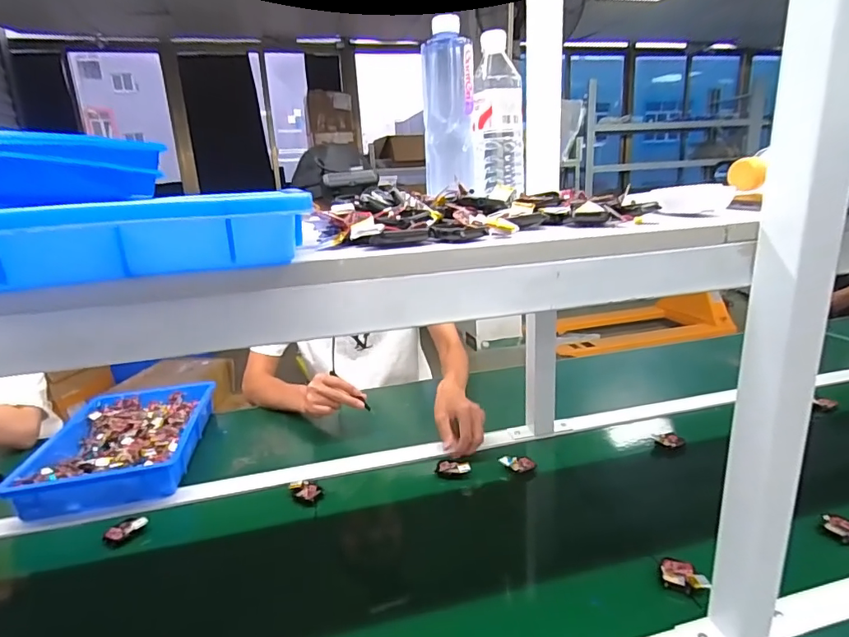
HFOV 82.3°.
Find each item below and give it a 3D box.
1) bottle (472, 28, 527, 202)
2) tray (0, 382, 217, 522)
[{"bbox_3d":[0.099,-0.268,0.640,0.066,0.193,0.061,0,17,10],"label":"bottle"},{"bbox_3d":[-0.550,0.226,0.908,0.252,0.058,0.358,-6,17,-10],"label":"tray"}]

